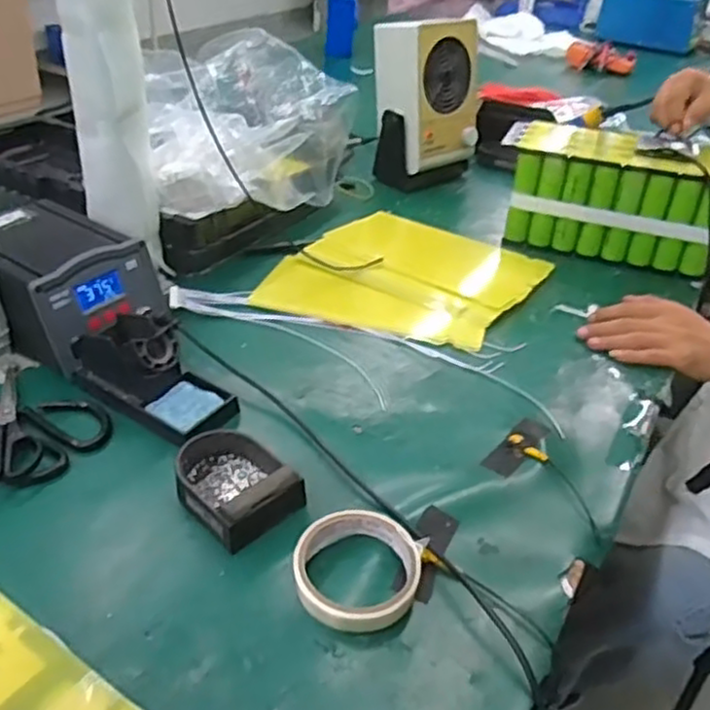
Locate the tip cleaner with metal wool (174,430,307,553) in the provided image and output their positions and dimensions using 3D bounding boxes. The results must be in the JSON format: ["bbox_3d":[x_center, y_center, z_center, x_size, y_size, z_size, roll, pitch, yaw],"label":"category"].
[{"bbox_3d":[-0.101,0.101,0.585,0.081,0.033,0.108,-24,44,-35],"label":"tip cleaner with metal wool"}]

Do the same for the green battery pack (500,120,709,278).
[{"bbox_3d":[0.363,-0.223,0.992,0.301,0.152,0.128,15,36,15],"label":"green battery pack"}]

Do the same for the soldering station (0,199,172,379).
[{"bbox_3d":[-0.305,-0.070,0.746,0.172,0.101,0.131,23,39,24],"label":"soldering station"}]

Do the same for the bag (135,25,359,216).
[{"bbox_3d":[-0.153,-0.297,0.911,0.234,0.164,0.293,-8,37,-18],"label":"bag"}]

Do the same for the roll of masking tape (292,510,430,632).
[{"bbox_3d":[0.002,0.156,0.521,0.091,0.031,0.082,12,35,11],"label":"roll of masking tape"}]

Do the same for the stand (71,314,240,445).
[{"bbox_3d":[-0.189,0.009,0.667,0.163,0.069,0.083,25,40,27],"label":"stand"}]

